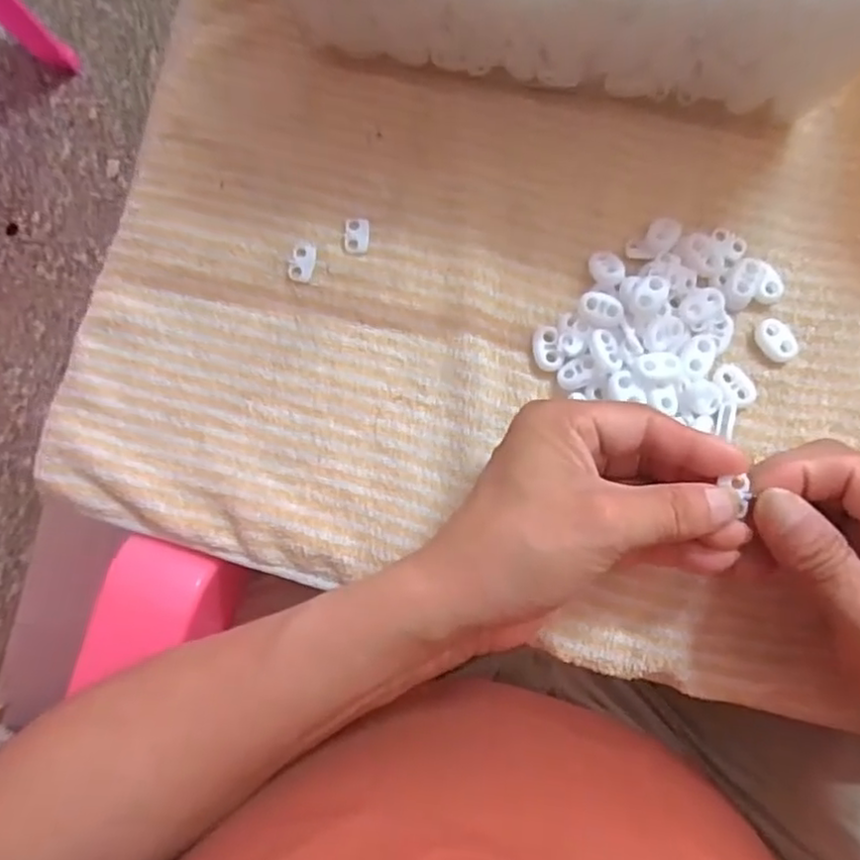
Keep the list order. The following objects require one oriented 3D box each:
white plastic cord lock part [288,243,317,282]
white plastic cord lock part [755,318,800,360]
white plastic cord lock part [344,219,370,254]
[{"bbox_3d":[-0.065,-0.085,0.339,0.012,0.004,0.020,11,84,3],"label":"white plastic cord lock part"},{"bbox_3d":[0.168,-0.044,0.326,0.015,0.007,0.022,-32,83,-2],"label":"white plastic cord lock part"},{"bbox_3d":[-0.037,-0.099,0.340,0.012,0.004,0.018,4,83,2],"label":"white plastic cord lock part"}]

